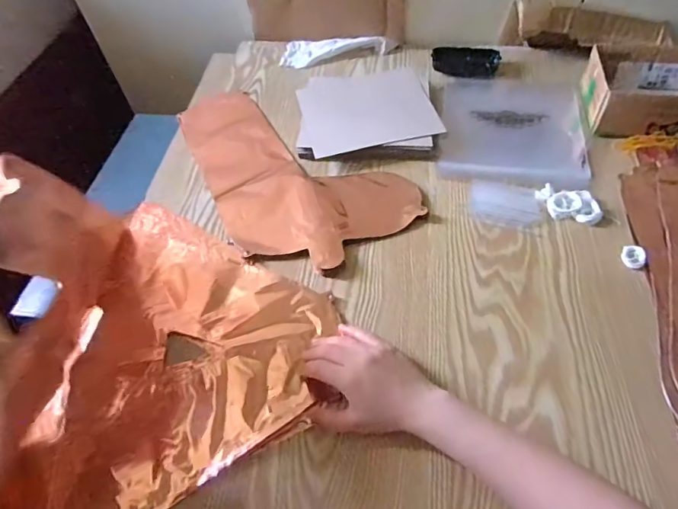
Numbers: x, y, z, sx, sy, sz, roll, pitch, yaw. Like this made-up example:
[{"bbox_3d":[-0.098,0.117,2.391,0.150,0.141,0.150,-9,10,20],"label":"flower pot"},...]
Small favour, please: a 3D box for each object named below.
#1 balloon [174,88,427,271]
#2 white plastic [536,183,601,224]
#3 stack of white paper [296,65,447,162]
[{"bbox_3d":[-0.102,-0.114,0.651,0.404,0.010,0.205,35,64,24],"label":"balloon"},{"bbox_3d":[0.287,-0.062,0.583,0.075,0.014,0.044,11,57,11],"label":"white plastic"},{"bbox_3d":[0.041,-0.219,0.698,0.201,0.019,0.178,-5,55,0],"label":"stack of white paper"}]

